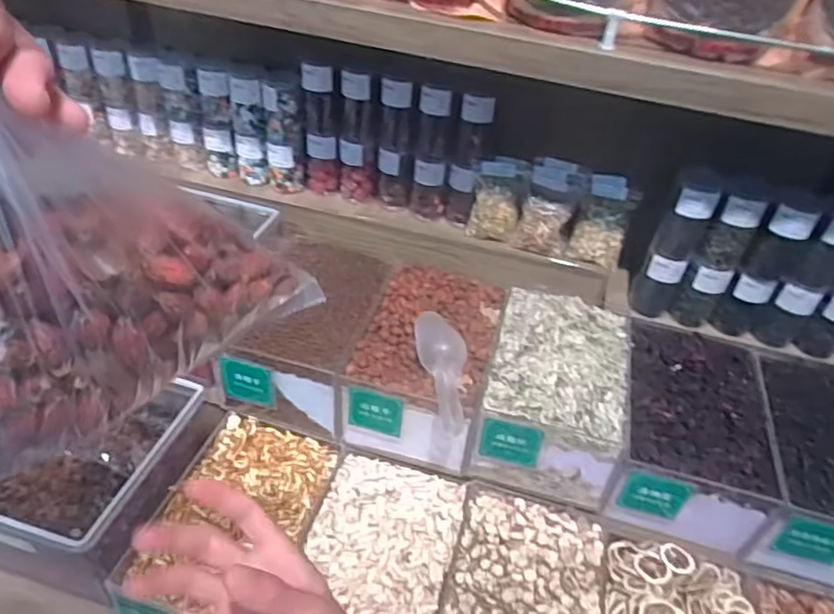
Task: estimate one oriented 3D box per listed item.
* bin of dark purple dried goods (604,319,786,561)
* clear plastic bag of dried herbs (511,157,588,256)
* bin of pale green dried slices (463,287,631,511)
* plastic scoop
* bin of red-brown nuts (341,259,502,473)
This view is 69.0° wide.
[{"bbox_3d":[0.401,0.175,0.905,0.189,0.182,0.285,14,41,8],"label":"bin of dark purple dried goods"},{"bbox_3d":[0.223,-0.173,1.011,0.085,0.056,0.170,18,83,12],"label":"clear plastic bag of dried herbs"},{"bbox_3d":[0.209,0.110,0.914,0.194,0.185,0.281,14,41,8],"label":"bin of pale green dried slices"},{"bbox_3d":[0.040,0.080,0.854,0.062,0.033,0.230,-3,41,-12],"label":"plastic scoop"},{"bbox_3d":[0.016,0.089,0.975,0.195,0.156,0.294,14,41,8],"label":"bin of red-brown nuts"}]

